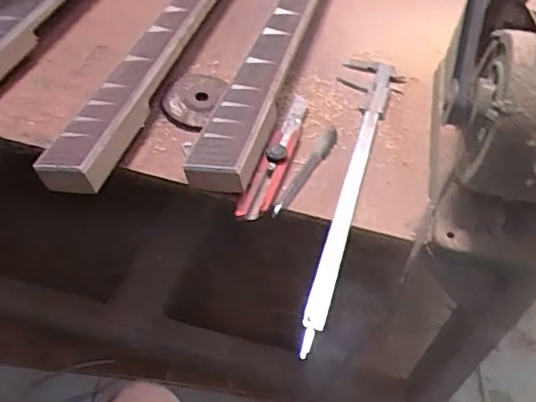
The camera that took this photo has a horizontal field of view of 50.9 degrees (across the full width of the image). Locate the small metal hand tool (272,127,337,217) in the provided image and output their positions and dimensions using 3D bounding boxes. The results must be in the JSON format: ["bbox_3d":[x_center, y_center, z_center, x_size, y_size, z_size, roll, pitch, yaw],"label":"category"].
[{"bbox_3d":[0.041,-0.033,0.599,0.018,0.010,0.141,26,54,15],"label":"small metal hand tool"}]

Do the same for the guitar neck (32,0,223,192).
[{"bbox_3d":[-0.091,-0.252,0.750,0.098,0.047,0.691,20,52,11],"label":"guitar neck"}]

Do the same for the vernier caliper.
[{"bbox_3d":[0.080,-0.027,0.605,0.065,0.020,0.417,14,50,9],"label":"vernier caliper"}]

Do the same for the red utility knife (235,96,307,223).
[{"bbox_3d":[0.010,-0.054,0.610,0.029,0.021,0.194,16,52,8],"label":"red utility knife"}]

